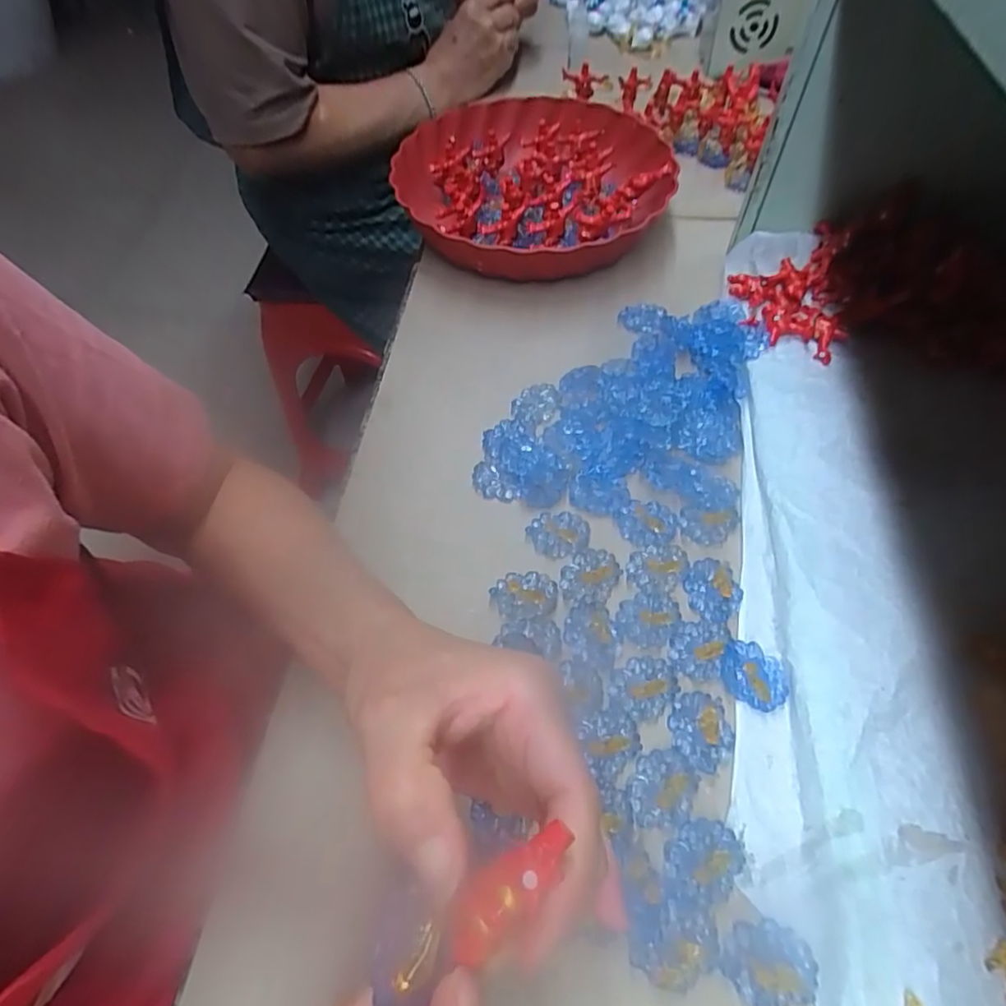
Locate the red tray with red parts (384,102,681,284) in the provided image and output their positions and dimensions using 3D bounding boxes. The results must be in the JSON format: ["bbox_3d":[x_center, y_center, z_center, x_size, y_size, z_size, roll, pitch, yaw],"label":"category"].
[{"bbox_3d":[0.026,-0.291,0.544,0.245,0.066,0.263,22,61,16],"label":"red tray with red parts"}]

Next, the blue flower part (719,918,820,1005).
[{"bbox_3d":[0.113,0.198,0.250,0.038,0.005,0.030,-5,57,-1],"label":"blue flower part"}]

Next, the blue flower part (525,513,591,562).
[{"bbox_3d":[0.034,0.018,0.364,0.039,0.005,0.032,6,57,7],"label":"blue flower part"}]

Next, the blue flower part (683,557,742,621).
[{"bbox_3d":[0.123,0.050,0.343,0.032,0.004,0.035,-1,57,2],"label":"blue flower part"}]

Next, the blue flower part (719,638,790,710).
[{"bbox_3d":[0.134,0.092,0.312,0.034,0.012,0.030,15,59,12],"label":"blue flower part"}]

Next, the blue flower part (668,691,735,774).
[{"bbox_3d":[0.103,0.117,0.301,0.029,0.007,0.036,-8,57,-2],"label":"blue flower part"}]

